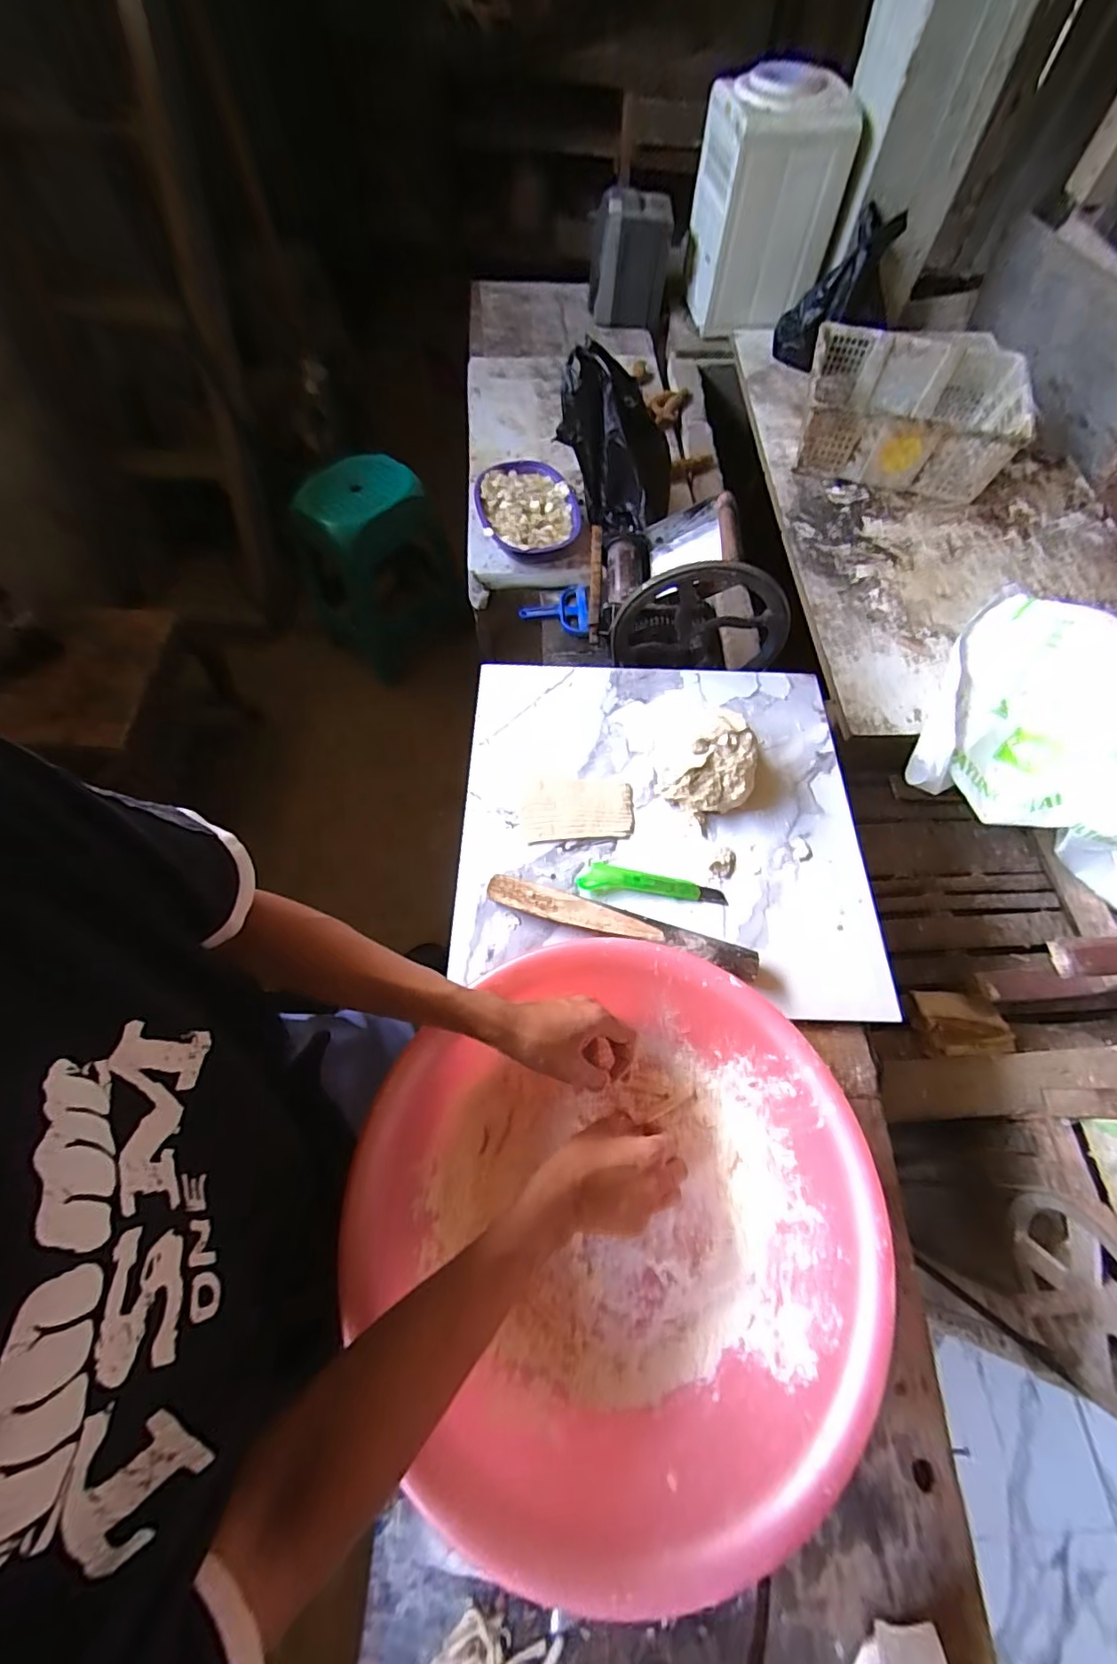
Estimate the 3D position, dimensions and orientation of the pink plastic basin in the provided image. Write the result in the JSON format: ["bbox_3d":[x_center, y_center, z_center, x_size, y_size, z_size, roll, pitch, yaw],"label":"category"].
[{"bbox_3d":[0.059,0.312,0.491,0.367,0.125,0.398,0,66,0],"label":"pink plastic basin"}]

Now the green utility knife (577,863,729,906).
[{"bbox_3d":[0.112,0.060,0.666,0.172,0.021,0.034,5,66,2],"label":"green utility knife"}]

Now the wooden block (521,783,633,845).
[{"bbox_3d":[0.025,-0.028,0.715,0.138,0.011,0.085,-5,66,-2],"label":"wooden block"}]

